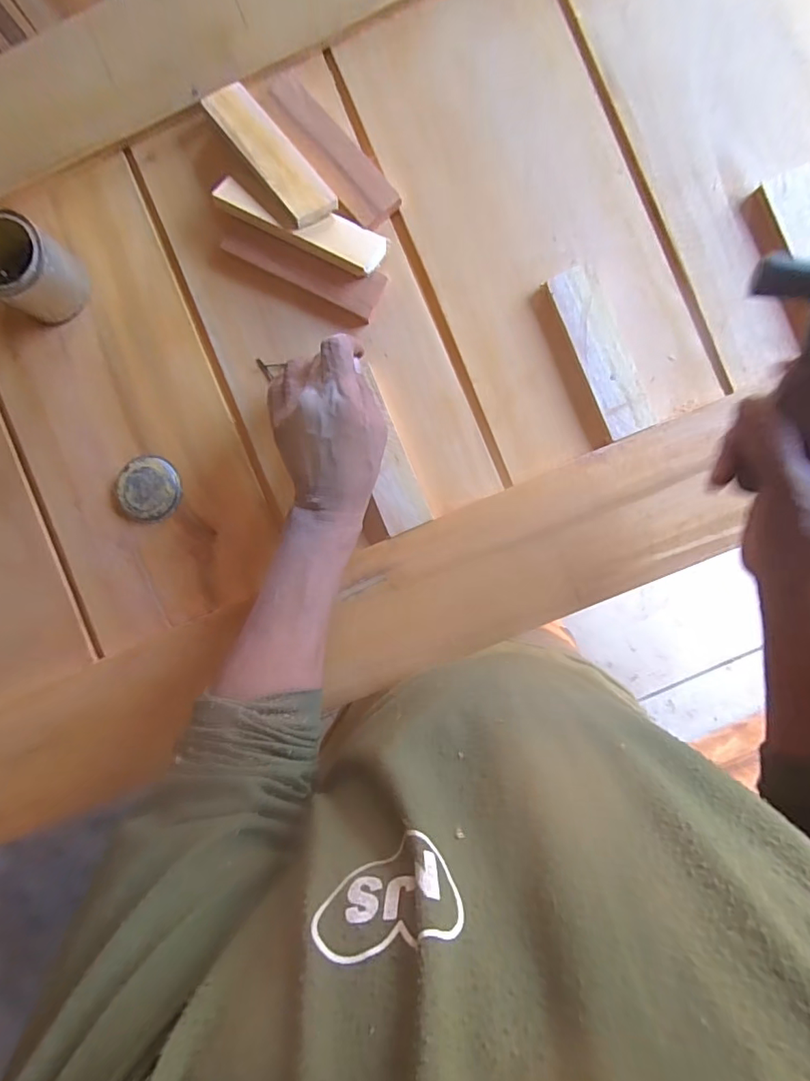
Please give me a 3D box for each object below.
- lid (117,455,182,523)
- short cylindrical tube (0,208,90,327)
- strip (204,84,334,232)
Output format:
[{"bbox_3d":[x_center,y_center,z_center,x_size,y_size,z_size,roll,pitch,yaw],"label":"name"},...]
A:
[{"bbox_3d":[-0.245,-0.049,0.478,0.058,0.008,0.061,0,90,5],"label":"lid"},{"bbox_3d":[-0.341,-0.245,0.455,0.074,0.067,0.070,0,90,5],"label":"short cylindrical tube"},{"bbox_3d":[-0.121,-0.335,0.438,0.048,0.009,0.143,-38,86,-6],"label":"strip"}]

